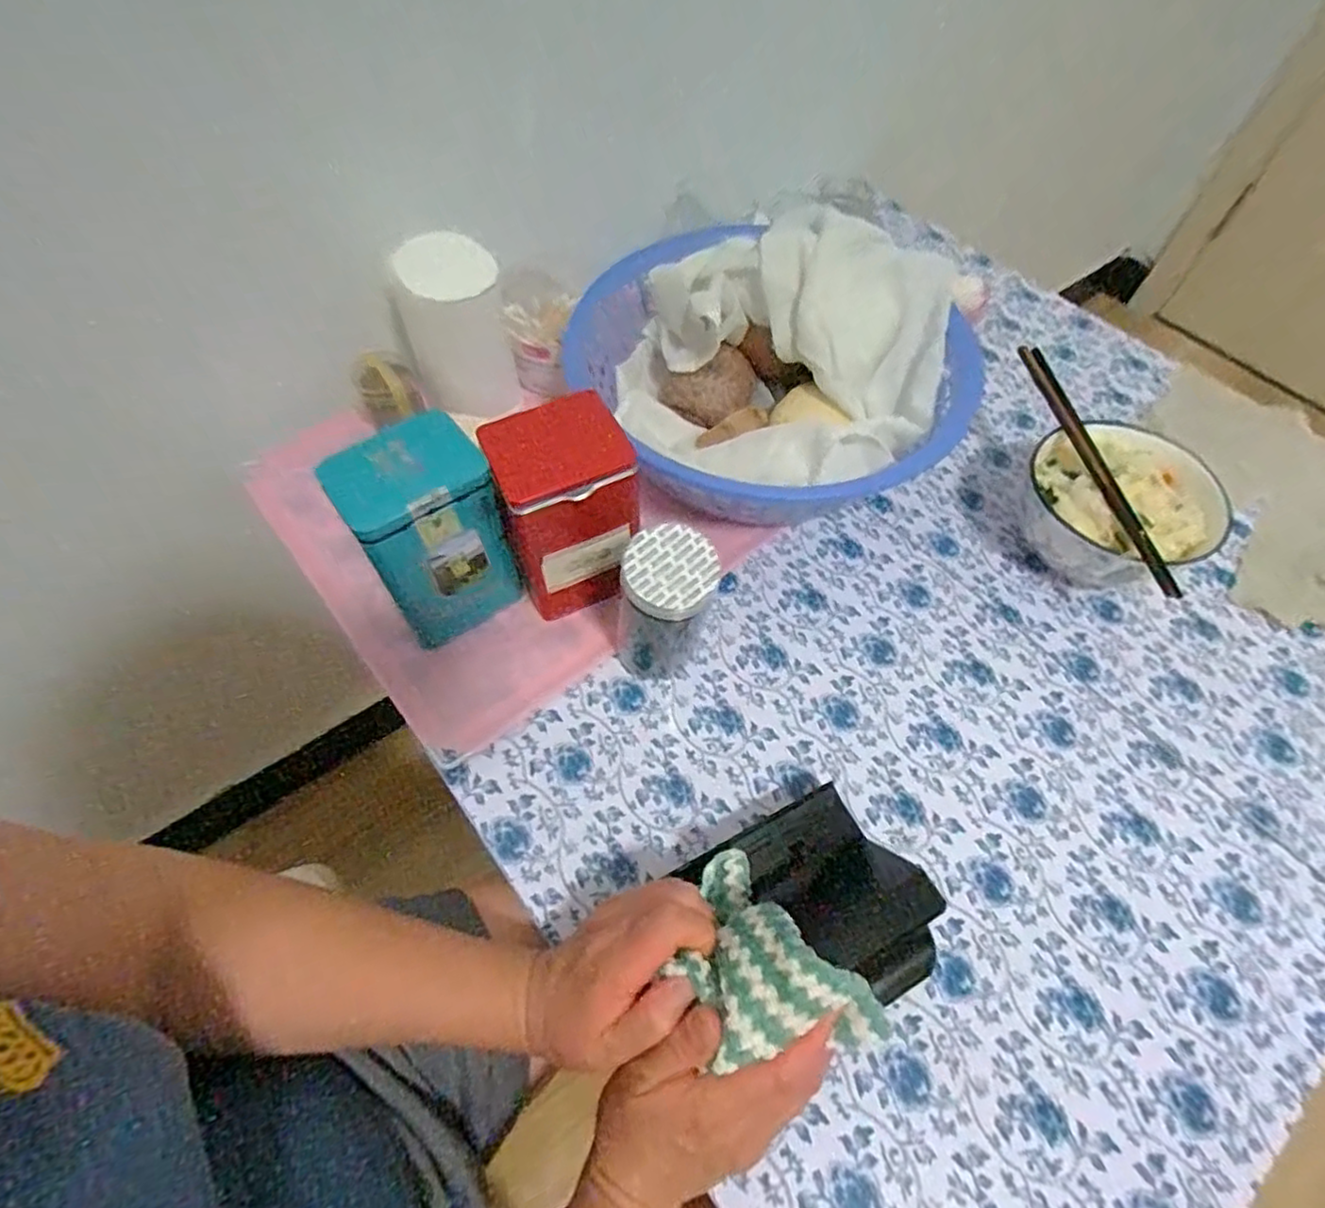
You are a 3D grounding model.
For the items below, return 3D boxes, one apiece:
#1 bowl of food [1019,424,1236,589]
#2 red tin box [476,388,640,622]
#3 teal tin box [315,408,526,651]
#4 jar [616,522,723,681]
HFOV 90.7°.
[{"bbox_3d":[0.346,-0.072,0.505,0.137,0.077,0.132,1,59,-1],"label":"bowl of food"},{"bbox_3d":[-0.064,-0.063,0.439,0.079,0.135,0.070,-19,63,-11],"label":"red tin box"},{"bbox_3d":[-0.149,-0.045,0.427,0.081,0.141,0.062,-28,65,-16],"label":"teal tin box"},{"bbox_3d":[0.000,0.004,0.423,0.062,0.119,0.059,1,61,-1],"label":"jar"}]

